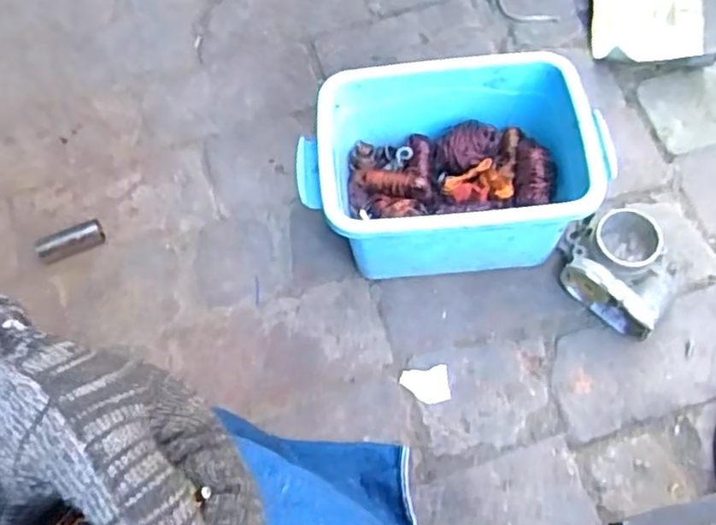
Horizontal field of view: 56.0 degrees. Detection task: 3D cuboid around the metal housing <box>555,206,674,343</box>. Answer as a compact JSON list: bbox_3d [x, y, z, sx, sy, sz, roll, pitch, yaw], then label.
[{"bbox_3d":[0.279,0.003,0.714,0.121,0.064,0.102,41,75,18],"label":"metal housing"}]

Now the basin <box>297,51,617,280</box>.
[{"bbox_3d":[0.094,-0.093,0.718,0.293,0.154,0.190,-3,67,2],"label":"basin"}]

